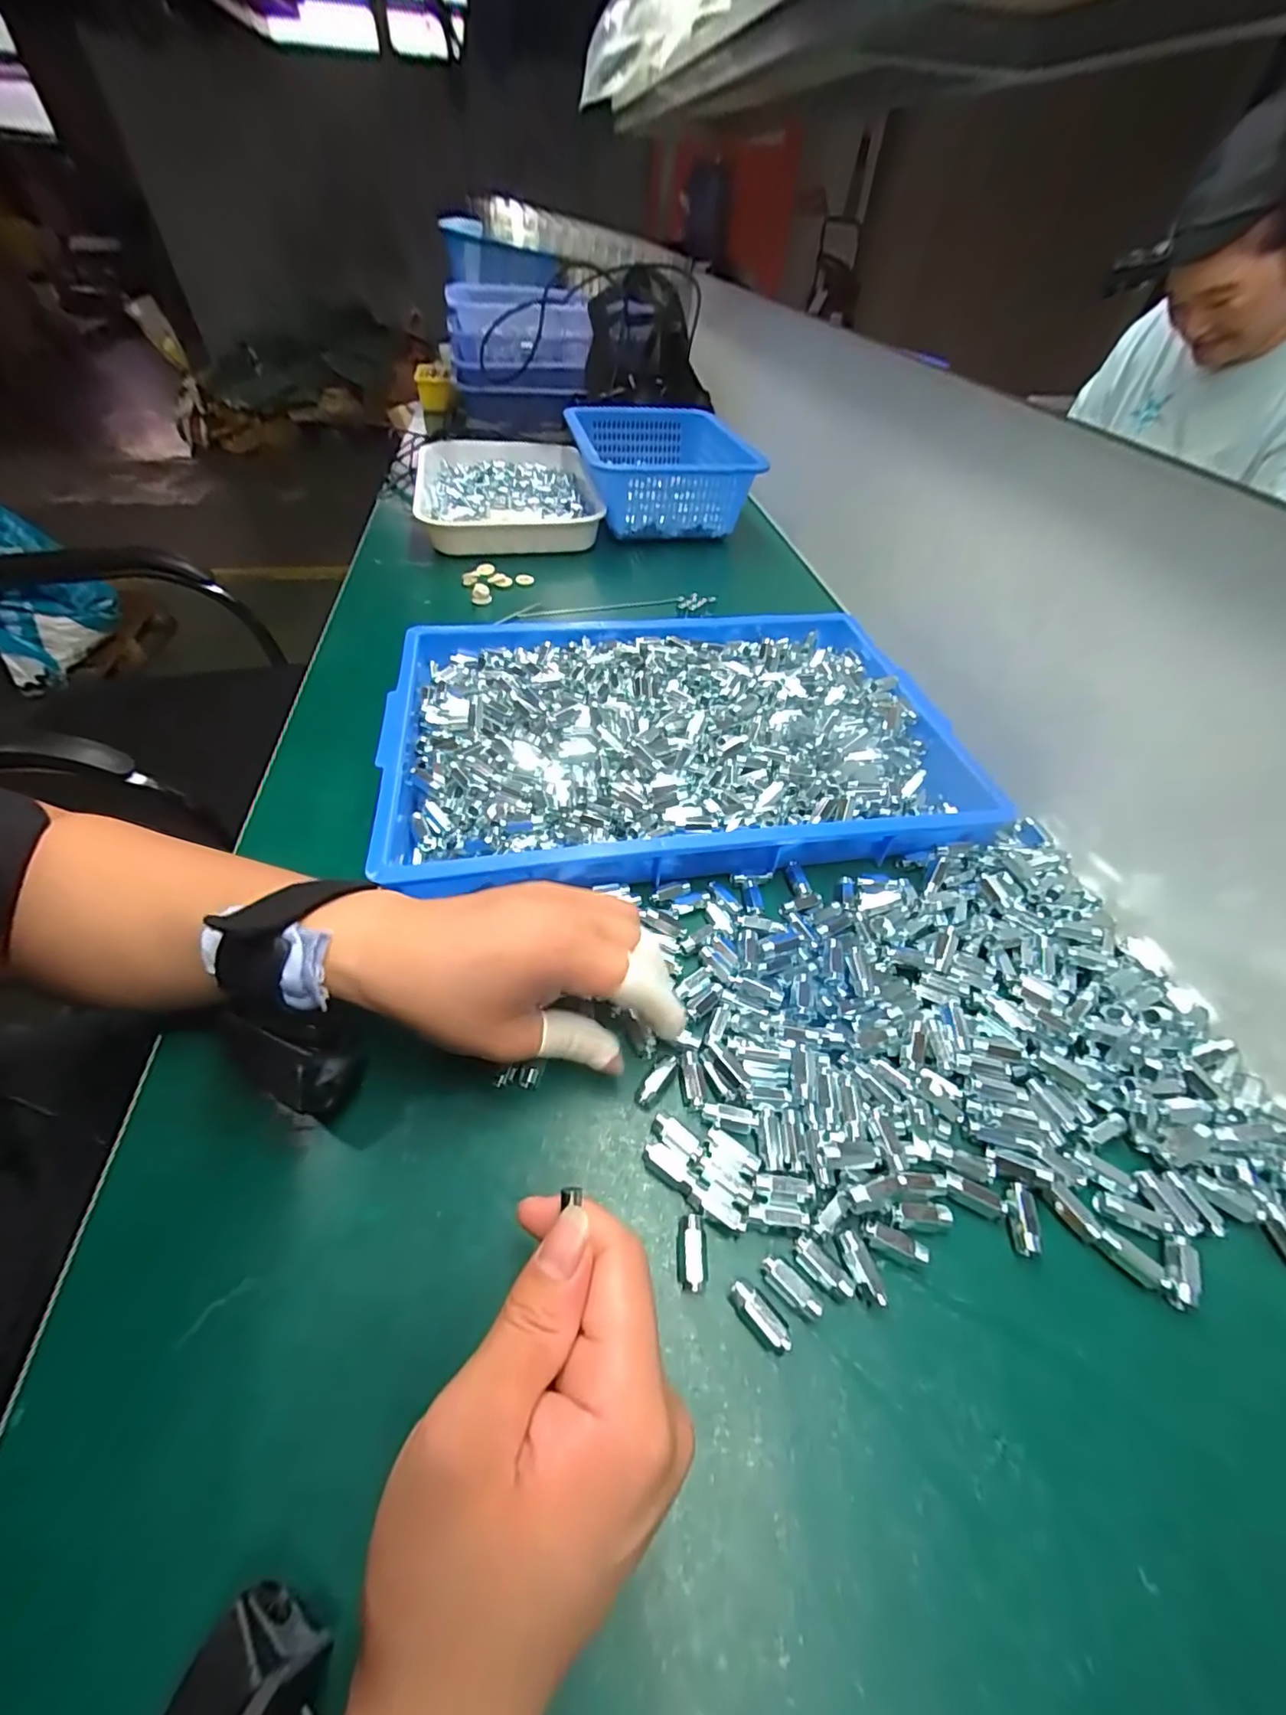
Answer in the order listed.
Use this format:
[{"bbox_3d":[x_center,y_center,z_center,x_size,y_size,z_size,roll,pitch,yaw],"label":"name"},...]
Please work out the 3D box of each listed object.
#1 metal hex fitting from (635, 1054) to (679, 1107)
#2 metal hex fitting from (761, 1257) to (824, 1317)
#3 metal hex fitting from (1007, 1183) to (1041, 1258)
[{"bbox_3d":[0.008,0.113,0.289,0.008,0.005,0.028,36,61,21],"label":"metal hex fitting"},{"bbox_3d":[0.063,0.182,0.240,0.026,0.009,0.009,37,61,22],"label":"metal hex fitting"},{"bbox_3d":[0.176,0.167,0.260,0.012,0.008,0.028,8,55,3],"label":"metal hex fitting"}]

